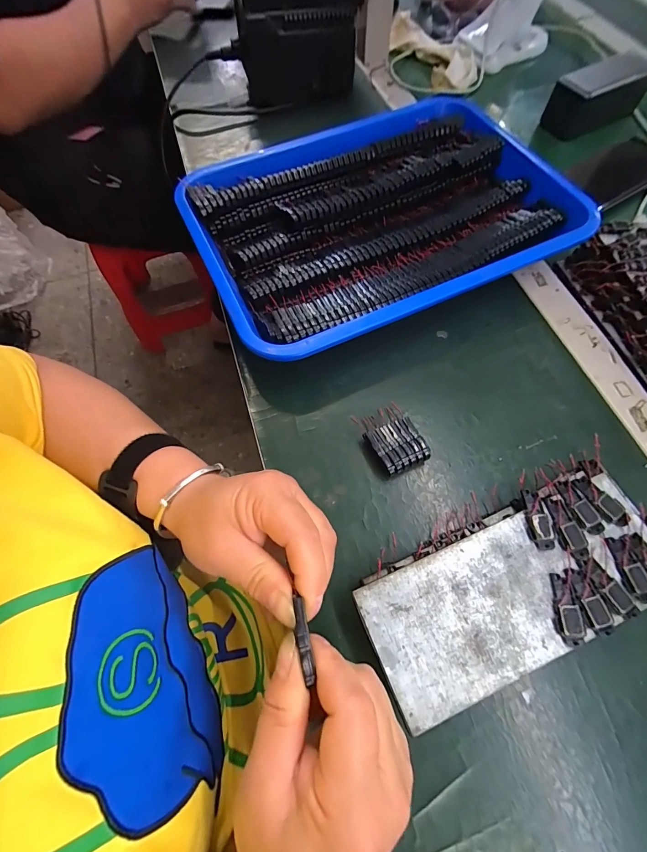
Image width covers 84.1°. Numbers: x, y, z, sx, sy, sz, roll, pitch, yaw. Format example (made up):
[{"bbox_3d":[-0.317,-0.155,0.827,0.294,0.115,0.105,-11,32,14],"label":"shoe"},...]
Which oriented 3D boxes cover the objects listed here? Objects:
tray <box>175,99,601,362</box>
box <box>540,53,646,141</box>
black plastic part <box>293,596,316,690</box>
[{"bbox_3d":[0.056,-0.211,0.368,0.362,0.049,0.264,-24,68,-9],"label":"tray"},{"bbox_3d":[0.349,-0.422,0.456,0.136,0.045,0.059,-30,69,-12],"label":"box"},{"bbox_3d":[-0.009,0.102,0.169,0.006,0.004,0.035,-10,72,-3],"label":"black plastic part"}]

